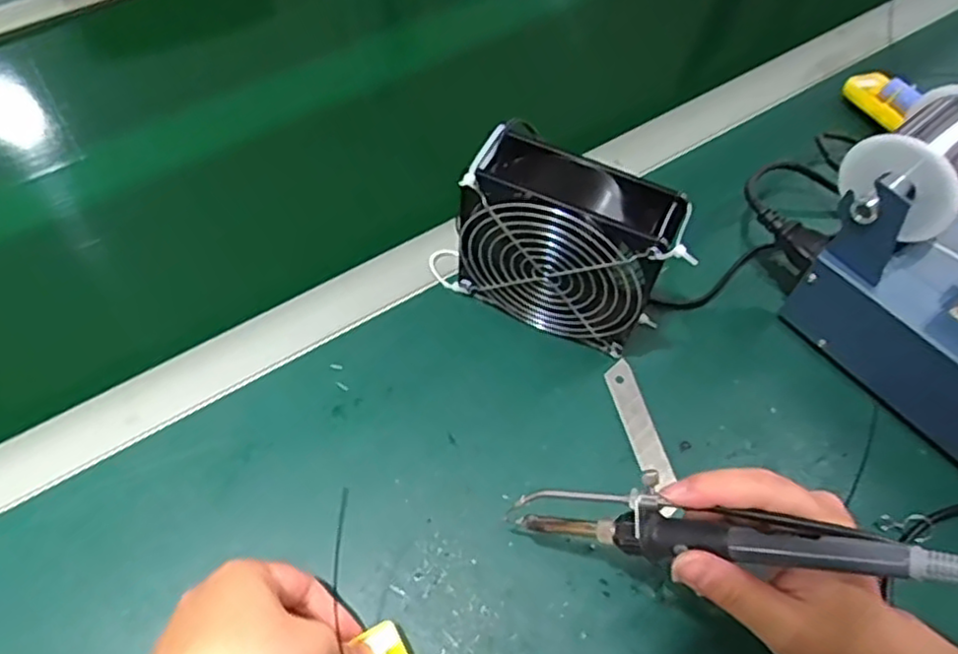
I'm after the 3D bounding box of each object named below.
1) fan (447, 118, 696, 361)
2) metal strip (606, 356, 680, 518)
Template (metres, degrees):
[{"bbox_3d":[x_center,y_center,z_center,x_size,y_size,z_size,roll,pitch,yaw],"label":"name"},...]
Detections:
[{"bbox_3d":[0.048,-0.049,0.439,0.143,0.128,0.053,22,60,12],"label":"fan"},{"bbox_3d":[0.102,0.067,0.437,0.019,0.005,0.101,-11,58,-12],"label":"metal strip"}]

